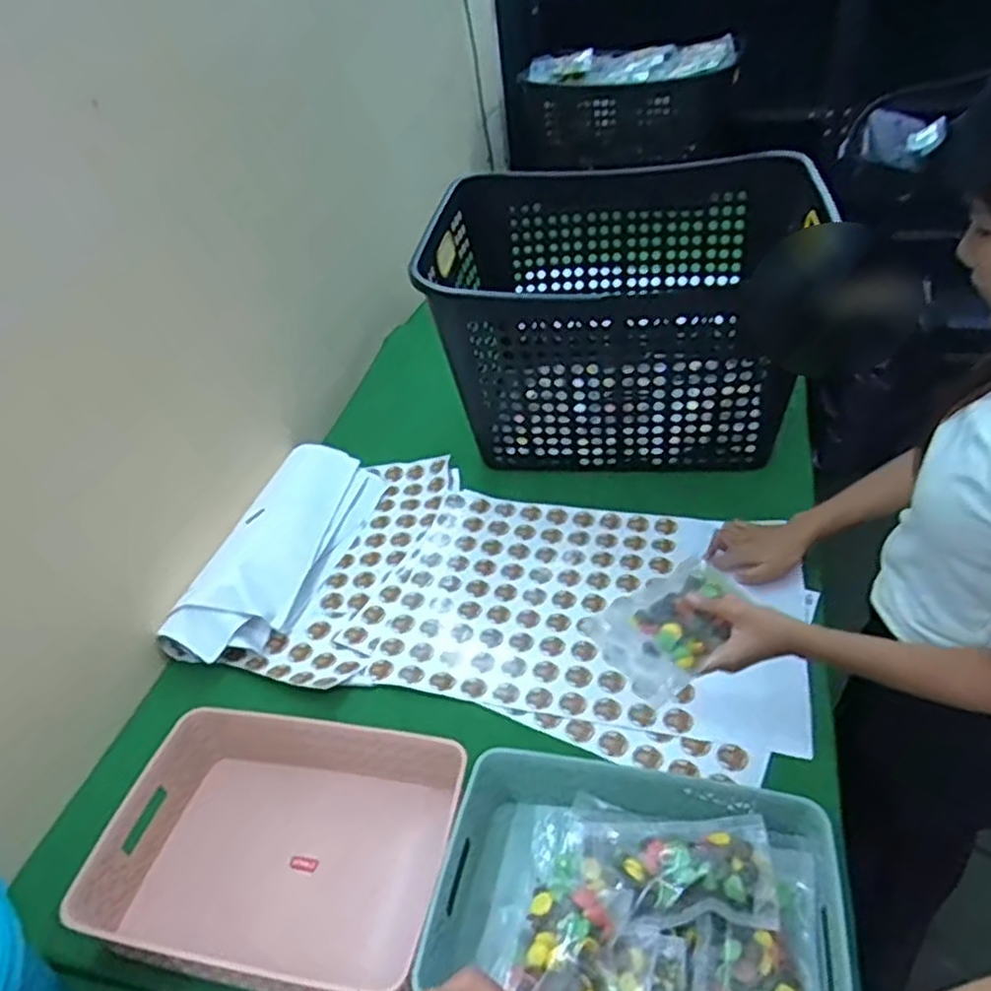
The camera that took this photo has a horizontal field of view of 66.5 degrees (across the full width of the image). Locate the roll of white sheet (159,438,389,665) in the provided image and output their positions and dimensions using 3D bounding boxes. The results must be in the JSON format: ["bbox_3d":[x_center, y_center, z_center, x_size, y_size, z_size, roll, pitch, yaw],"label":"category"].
[{"bbox_3d":[-0.300,0.063,1.057,0.153,0.059,0.389,10,43,18],"label":"roll of white sheet"}]

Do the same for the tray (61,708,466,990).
[{"bbox_3d":[-0.204,0.335,0.723,0.315,0.084,0.235,5,41,13],"label":"tray"}]

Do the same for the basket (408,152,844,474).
[{"bbox_3d":[0.183,-0.262,1.152,0.513,0.349,0.441,-3,38,6],"label":"basket"}]

